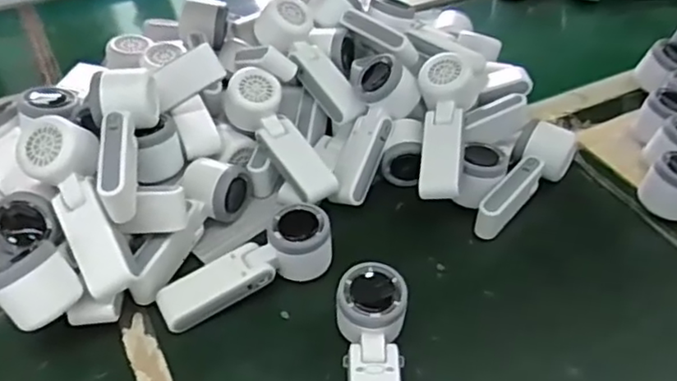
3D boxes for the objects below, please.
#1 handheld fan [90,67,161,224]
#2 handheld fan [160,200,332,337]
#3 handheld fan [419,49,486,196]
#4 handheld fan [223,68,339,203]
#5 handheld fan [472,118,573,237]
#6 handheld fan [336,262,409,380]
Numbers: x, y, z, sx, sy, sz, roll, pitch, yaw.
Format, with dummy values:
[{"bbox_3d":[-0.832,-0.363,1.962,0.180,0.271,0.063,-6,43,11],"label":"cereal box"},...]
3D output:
[{"bbox_3d":[-0.200,-0.041,0.575,0.054,0.057,0.156,-3,57,-3],"label":"handheld fan"},{"bbox_3d":[-0.083,0.071,0.577,0.162,0.049,0.055,-23,49,-22],"label":"handheld fan"},{"bbox_3d":[0.114,-0.069,0.667,0.069,0.058,0.181,8,64,8],"label":"handheld fan"},{"bbox_3d":[-0.061,-0.055,0.667,0.052,0.040,0.160,-30,76,-27],"label":"handheld fan"},{"bbox_3d":[0.195,-0.010,0.664,0.058,0.055,0.146,25,49,23],"label":"handheld fan"},{"bbox_3d":[0.029,0.140,0.501,0.055,0.056,0.160,-1,44,-1],"label":"handheld fan"}]

